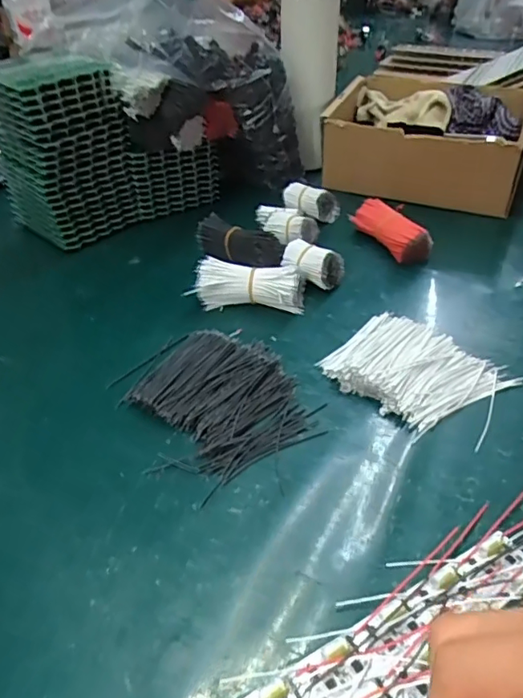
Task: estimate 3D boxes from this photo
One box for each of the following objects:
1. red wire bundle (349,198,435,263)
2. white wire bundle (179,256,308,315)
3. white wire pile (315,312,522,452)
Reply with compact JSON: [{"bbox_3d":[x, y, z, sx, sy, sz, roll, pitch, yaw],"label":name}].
[{"bbox_3d":[0.128,-0.118,0.543,0.035,0.036,0.089,-22,45,-23],"label":"red wire bundle"},{"bbox_3d":[-0.011,-0.055,0.472,0.096,0.037,0.032,2,40,4],"label":"white wire bundle"},{"bbox_3d":[0.117,0.015,0.403,0.121,0.014,0.096,29,49,31],"label":"white wire pile"}]

